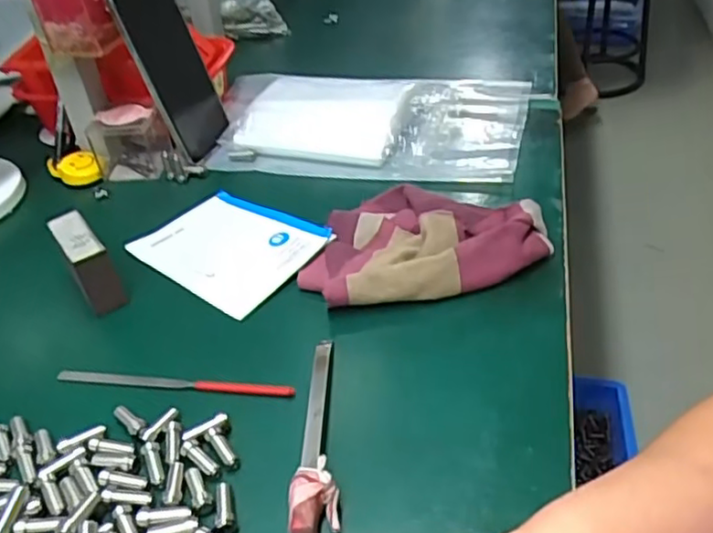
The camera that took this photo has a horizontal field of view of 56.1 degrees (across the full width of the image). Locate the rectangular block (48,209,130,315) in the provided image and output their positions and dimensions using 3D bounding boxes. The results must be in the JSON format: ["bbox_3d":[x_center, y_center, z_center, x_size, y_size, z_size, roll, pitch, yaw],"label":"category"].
[{"bbox_3d":[-0.200,-0.004,0.494,0.025,0.050,0.070,-28,43,-25],"label":"rectangular block"}]

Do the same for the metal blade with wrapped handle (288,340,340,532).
[{"bbox_3d":[-0.022,0.091,0.375,0.024,0.016,0.131,-5,38,2],"label":"metal blade with wrapped handle"}]

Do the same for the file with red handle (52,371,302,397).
[{"bbox_3d":[-0.116,0.072,0.420,0.156,0.005,0.007,2,39,11],"label":"file with red handle"}]

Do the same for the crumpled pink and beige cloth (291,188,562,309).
[{"bbox_3d":[0.045,-0.026,0.493,0.173,0.036,0.122,-12,38,-6],"label":"crumpled pink and beige cloth"}]

